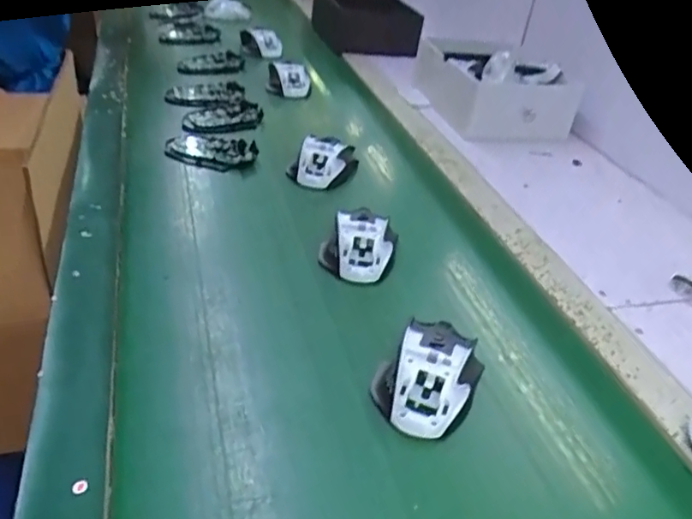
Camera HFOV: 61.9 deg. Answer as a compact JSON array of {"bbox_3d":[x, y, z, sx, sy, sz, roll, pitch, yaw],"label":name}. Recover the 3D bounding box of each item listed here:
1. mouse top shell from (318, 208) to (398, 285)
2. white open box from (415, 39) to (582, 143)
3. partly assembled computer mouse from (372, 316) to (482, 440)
[{"bbox_3d":[0.017,-0.017,0.589,0.082,0.037,0.091,10,35,4],"label":"mouse top shell"},{"bbox_3d":[0.246,-0.295,0.980,0.205,0.098,0.248,-3,36,-15],"label":"white open box"},{"bbox_3d":[0.066,0.086,0.452,0.074,0.035,0.105,24,38,22],"label":"partly assembled computer mouse"}]

